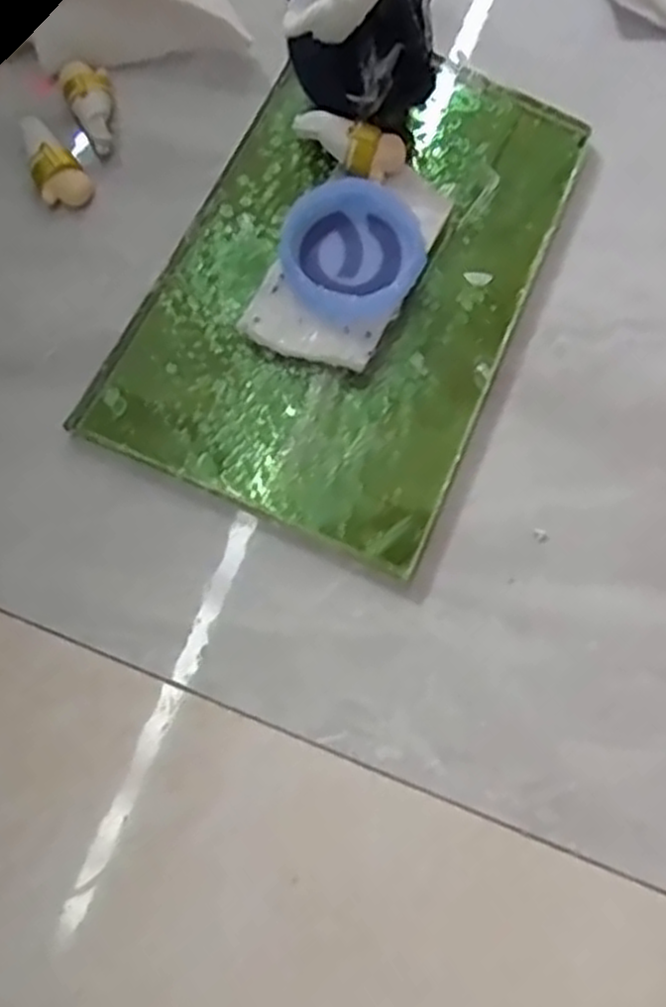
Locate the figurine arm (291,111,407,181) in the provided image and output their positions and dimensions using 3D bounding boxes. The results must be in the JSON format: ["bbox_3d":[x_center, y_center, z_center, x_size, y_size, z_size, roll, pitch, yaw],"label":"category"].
[{"bbox_3d":[0.004,-0.069,0.146,0.022,0.005,0.009,16,77,-15],"label":"figurine arm"}]

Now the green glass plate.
[{"bbox_3d":[0.004,-0.045,0.150,0.067,0.006,0.100,24,78,4],"label":"green glass plate"}]

